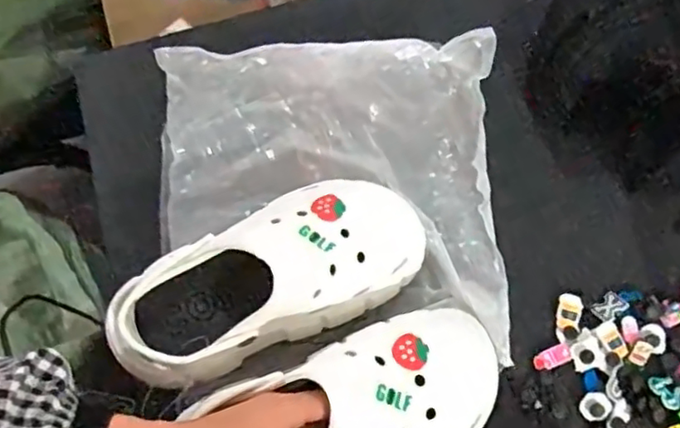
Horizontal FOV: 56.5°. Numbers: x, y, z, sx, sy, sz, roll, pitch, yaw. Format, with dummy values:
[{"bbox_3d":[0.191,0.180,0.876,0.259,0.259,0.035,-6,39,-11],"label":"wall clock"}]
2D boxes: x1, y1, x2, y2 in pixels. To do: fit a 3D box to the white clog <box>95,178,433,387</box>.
[{"bbox_3d":[-0.053,0.047,0.485,0.245,0.081,0.105,-22,73,-6],"label":"white clog"}]

